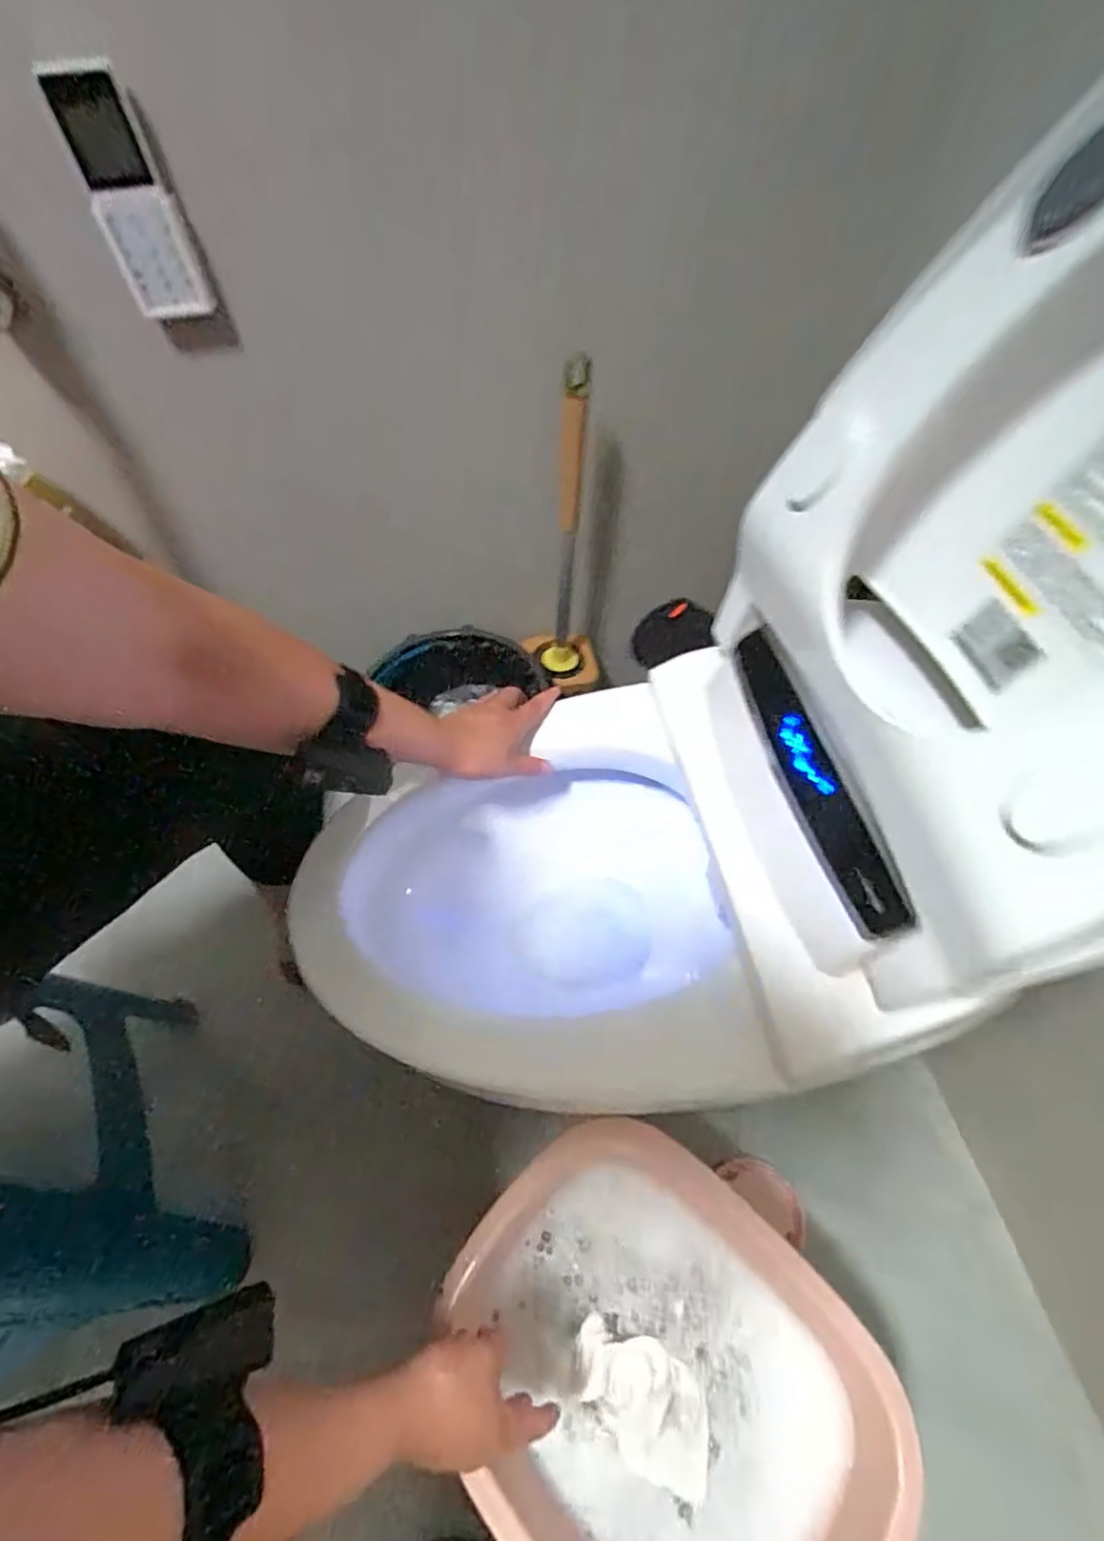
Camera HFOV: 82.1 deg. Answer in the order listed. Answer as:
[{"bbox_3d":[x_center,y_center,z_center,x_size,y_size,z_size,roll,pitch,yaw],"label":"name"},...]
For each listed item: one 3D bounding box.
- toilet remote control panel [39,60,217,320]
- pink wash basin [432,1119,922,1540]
[{"bbox_3d":[-0.330,-0.443,0.496,0.060,0.145,0.032,-23,57,-13],"label":"toilet remote control panel"},{"bbox_3d":[0.087,0.502,0.528,0.342,0.105,0.284,36,64,24],"label":"pink wash basin"}]

